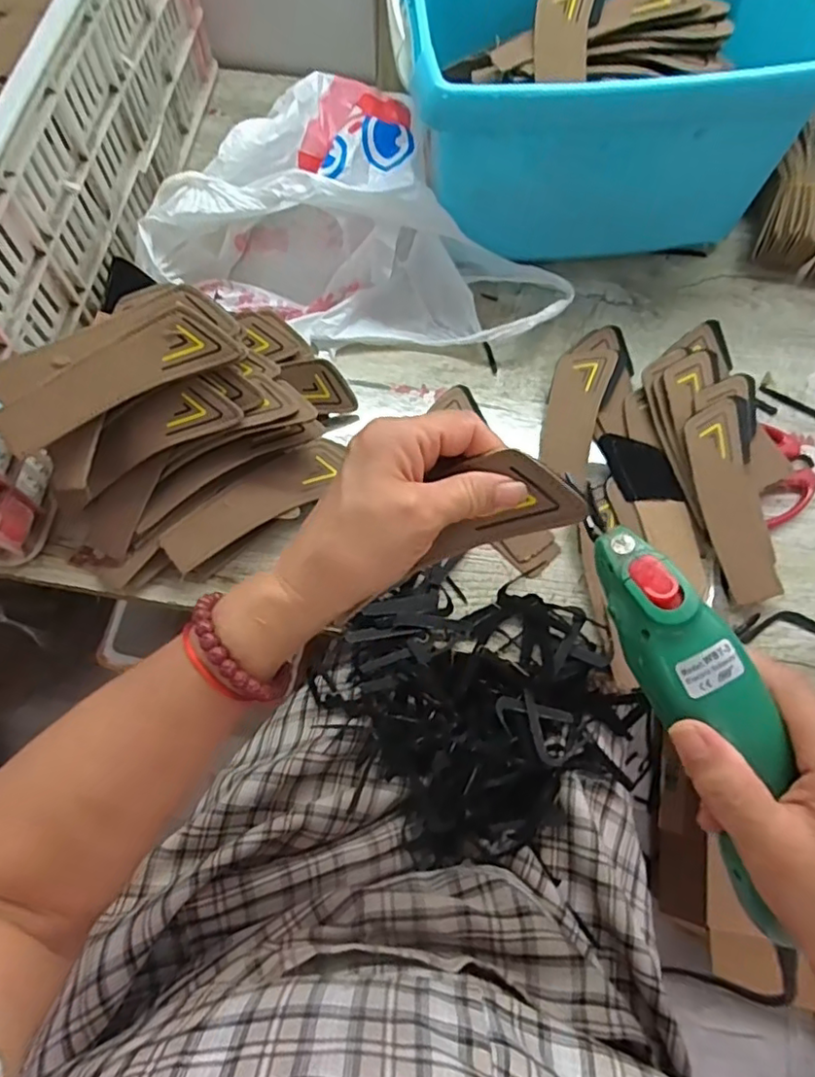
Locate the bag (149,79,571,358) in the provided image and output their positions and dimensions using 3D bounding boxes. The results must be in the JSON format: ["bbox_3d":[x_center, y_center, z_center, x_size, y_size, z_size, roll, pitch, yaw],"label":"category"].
[{"bbox_3d":[-0.032,-0.249,0.523,0.329,0.110,0.206,27,71,11],"label":"bag"}]

